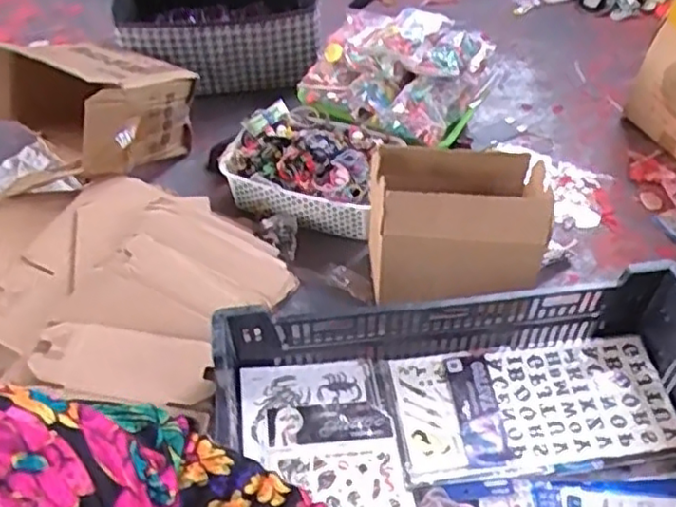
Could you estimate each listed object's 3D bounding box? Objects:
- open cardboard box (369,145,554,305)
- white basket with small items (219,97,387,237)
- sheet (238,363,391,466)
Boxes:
[{"bbox_3d":[0.168,-0.044,0.960,0.237,0.175,0.122,-1,46,5],"label":"open cardboard box"},{"bbox_3d":[-0.058,-0.145,1.131,0.258,0.113,0.171,10,47,15],"label":"white basket with small items"},{"bbox_3d":[-0.033,0.195,0.854,0.178,0.007,0.117,-5,52,-10],"label":"sheet"}]

